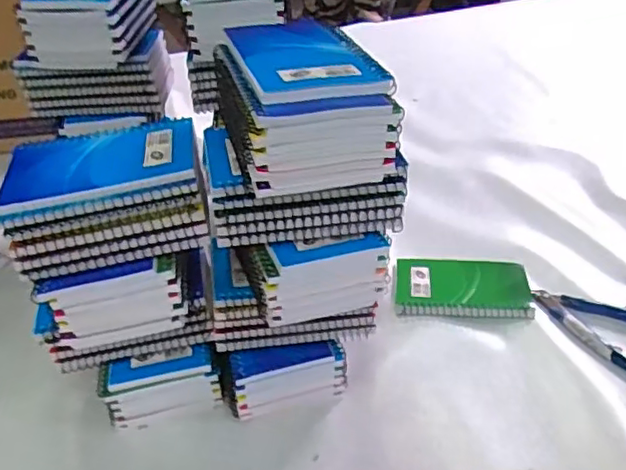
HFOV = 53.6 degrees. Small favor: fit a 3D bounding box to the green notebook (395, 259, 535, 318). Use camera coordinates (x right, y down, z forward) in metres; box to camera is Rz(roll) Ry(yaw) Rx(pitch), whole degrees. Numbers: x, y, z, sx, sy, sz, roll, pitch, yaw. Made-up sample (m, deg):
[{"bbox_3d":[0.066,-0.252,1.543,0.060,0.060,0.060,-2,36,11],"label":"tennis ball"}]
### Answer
[{"bbox_3d":[0.147,0.051,0.615,0.127,0.008,0.082,-1,36,9],"label":"green notebook"}]

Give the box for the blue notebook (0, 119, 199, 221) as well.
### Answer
[{"bbox_3d":[-0.146,-0.051,0.429,0.130,0.010,0.089,-10,36,-6],"label":"blue notebook"}]

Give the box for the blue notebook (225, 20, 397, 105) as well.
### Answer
[{"bbox_3d":[-0.008,-0.118,0.403,0.084,0.011,0.115,-8,41,-18],"label":"blue notebook"}]

